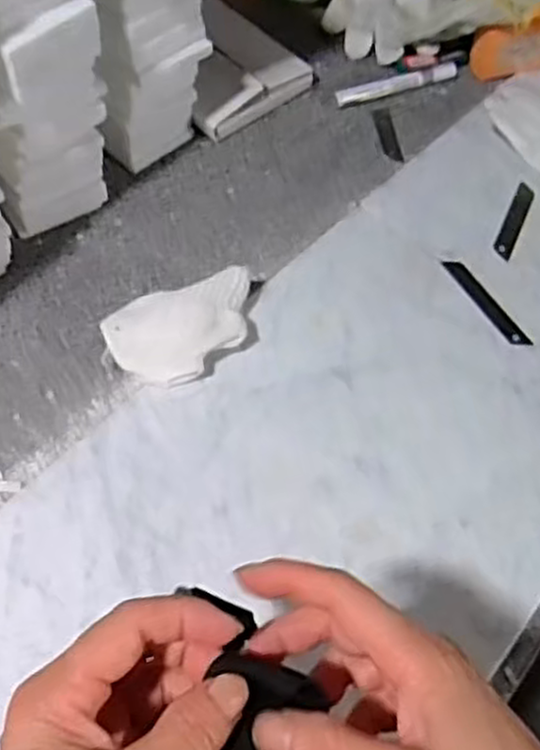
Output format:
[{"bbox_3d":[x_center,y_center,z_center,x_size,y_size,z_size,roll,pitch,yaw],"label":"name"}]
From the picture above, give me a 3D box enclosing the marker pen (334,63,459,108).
[{"bbox_3d":[0.131,-0.294,0.771,0.139,0.017,0.019,-21,61,-17],"label":"marker pen"}]

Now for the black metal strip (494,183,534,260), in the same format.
[{"bbox_3d":[0.221,-0.141,0.687,0.017,0.004,0.096,24,58,10],"label":"black metal strip"}]

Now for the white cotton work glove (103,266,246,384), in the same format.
[{"bbox_3d":[-0.061,-0.031,0.569,0.116,0.044,0.070,-17,60,-15],"label":"white cotton work glove"}]

